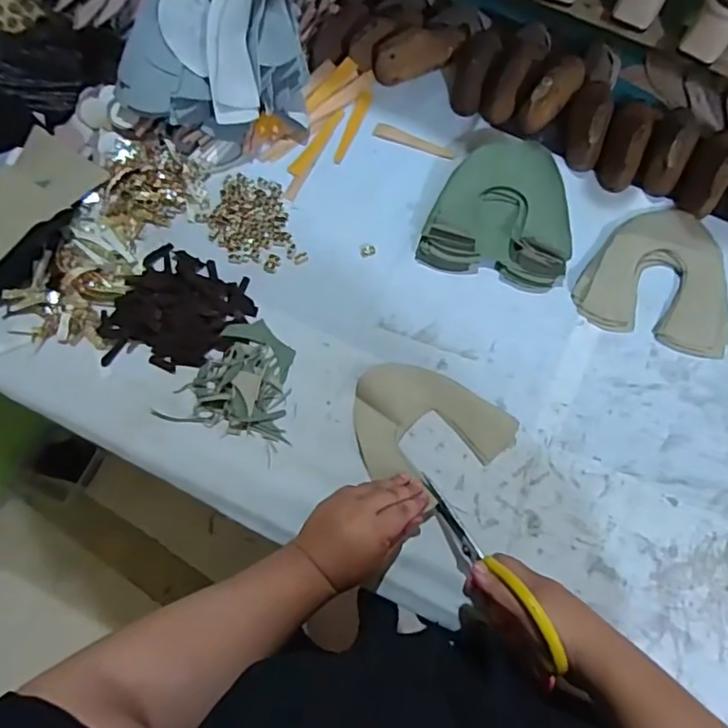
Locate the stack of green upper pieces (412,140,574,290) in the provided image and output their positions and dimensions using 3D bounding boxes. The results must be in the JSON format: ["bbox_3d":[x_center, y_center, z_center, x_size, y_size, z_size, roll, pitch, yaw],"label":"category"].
[{"bbox_3d":[0.170,-0.192,0.691,0.173,0.037,0.184,14,72,6],"label":"stack of green upper pieces"}]

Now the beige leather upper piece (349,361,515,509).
[{"bbox_3d":[0.064,0.062,0.617,0.150,0.019,0.154,-38,75,-11],"label":"beige leather upper piece"}]

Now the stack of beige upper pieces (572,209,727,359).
[{"bbox_3d":[0.351,-0.107,0.664,0.172,0.026,0.164,18,73,7],"label":"stack of beige upper pieces"}]

